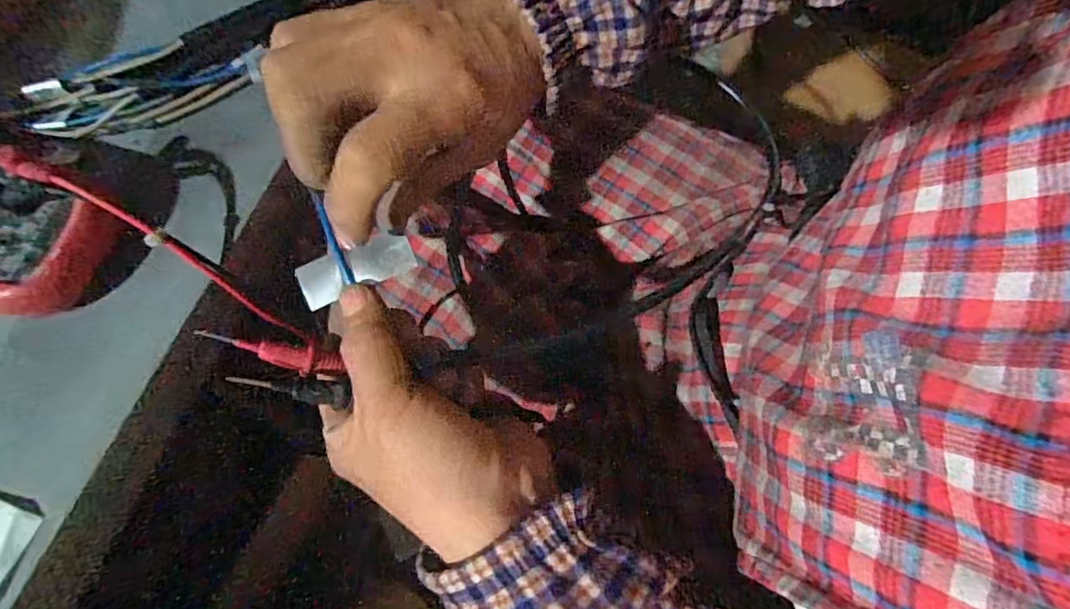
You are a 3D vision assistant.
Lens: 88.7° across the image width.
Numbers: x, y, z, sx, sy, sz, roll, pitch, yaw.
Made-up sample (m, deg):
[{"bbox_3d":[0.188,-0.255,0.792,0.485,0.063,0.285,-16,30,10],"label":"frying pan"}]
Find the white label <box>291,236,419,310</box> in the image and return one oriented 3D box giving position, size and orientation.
[{"bbox_3d":[-0.078,-0.016,0.239,0.049,0.005,0.021,-21,70,-5],"label":"white label"}]

